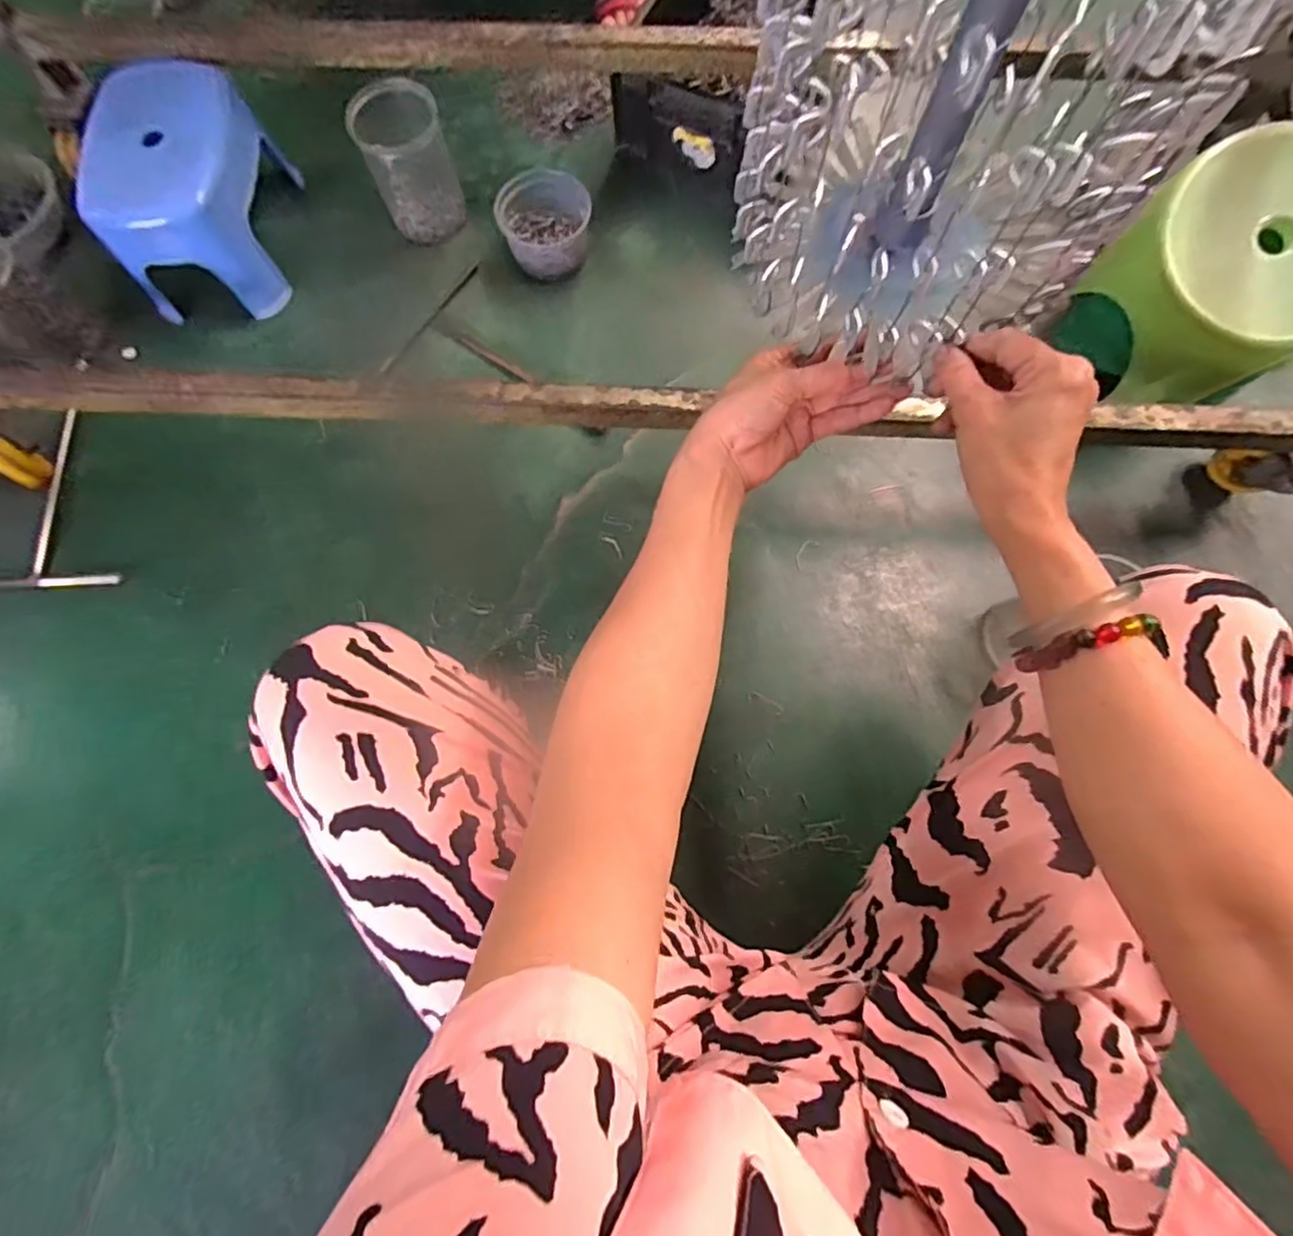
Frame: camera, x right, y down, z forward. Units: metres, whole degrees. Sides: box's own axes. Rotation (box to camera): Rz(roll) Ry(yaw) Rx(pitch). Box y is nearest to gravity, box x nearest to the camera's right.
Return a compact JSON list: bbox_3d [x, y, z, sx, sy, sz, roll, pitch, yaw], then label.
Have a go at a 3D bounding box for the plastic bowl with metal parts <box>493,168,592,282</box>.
[{"bbox_3d":[-0.128,-0.500,0.805,0.111,0.097,0.102,0,77,0],"label":"plastic bowl with metal parts"}]

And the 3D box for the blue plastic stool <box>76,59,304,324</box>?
[{"bbox_3d":[-0.553,-0.512,0.752,0.166,0.145,0.226,-3,77,0],"label":"blue plastic stool"}]

